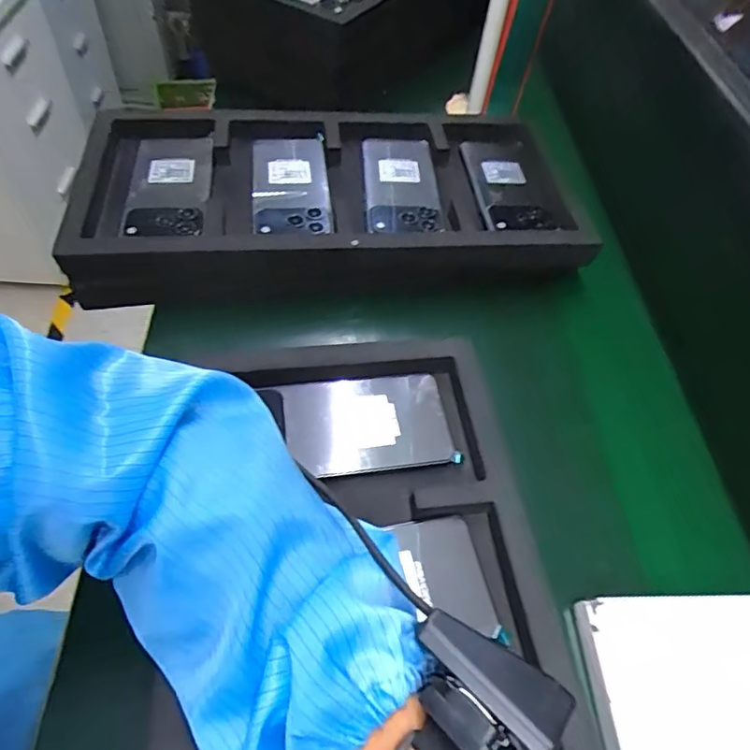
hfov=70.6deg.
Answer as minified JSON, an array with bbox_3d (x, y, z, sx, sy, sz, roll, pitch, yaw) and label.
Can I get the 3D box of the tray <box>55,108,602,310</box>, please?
[{"bbox_3d":[-0.047,-0.188,0.570,0.511,0.058,0.272,0,55,-7],"label":"tray"}]

